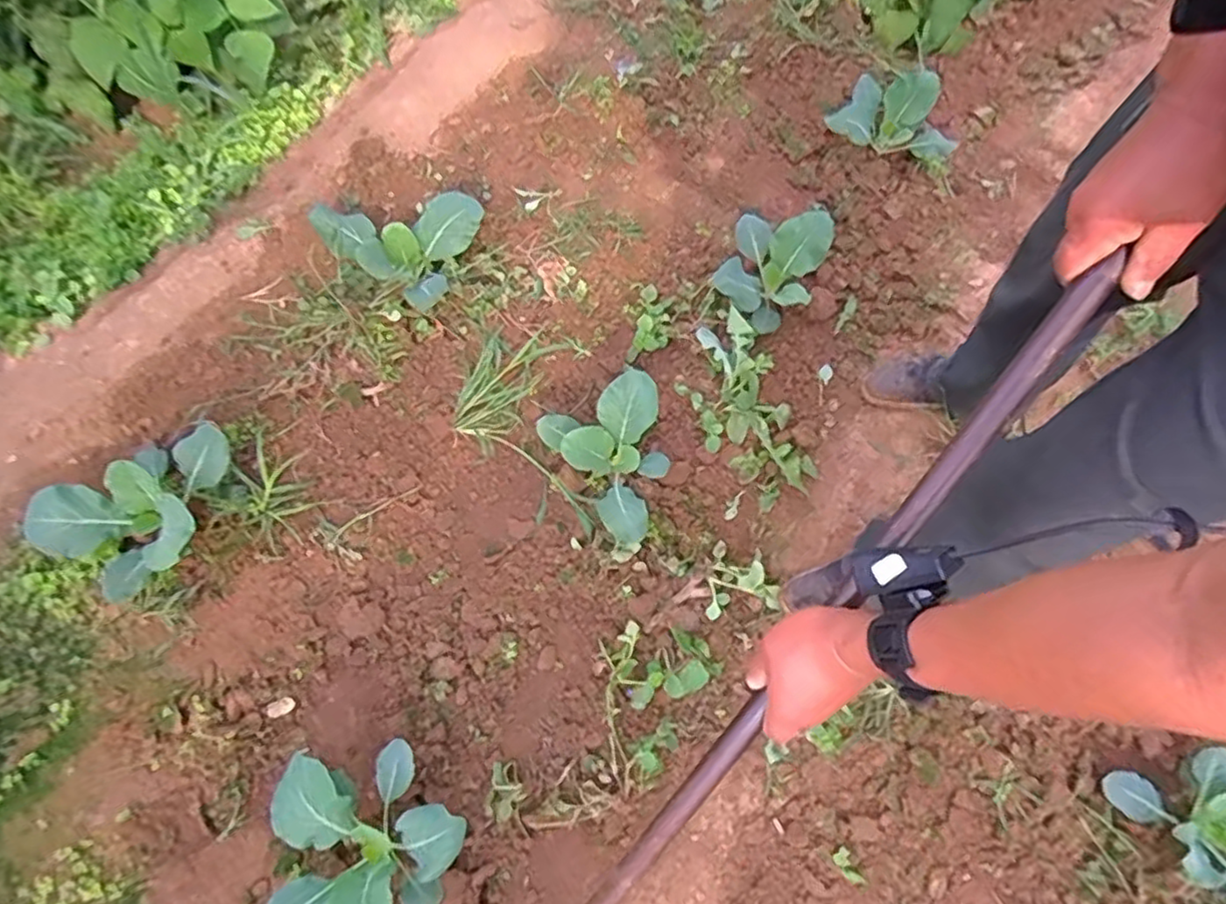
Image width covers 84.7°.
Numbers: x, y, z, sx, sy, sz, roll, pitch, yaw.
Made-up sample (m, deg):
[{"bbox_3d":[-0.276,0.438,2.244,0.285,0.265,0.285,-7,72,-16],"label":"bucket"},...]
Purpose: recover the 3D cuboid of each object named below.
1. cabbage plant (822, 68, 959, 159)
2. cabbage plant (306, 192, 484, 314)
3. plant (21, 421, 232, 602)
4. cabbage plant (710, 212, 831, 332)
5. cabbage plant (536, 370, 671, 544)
[{"bbox_3d":[0.630,-0.750,1.476,0.273,0.145,0.138,23,69,9],"label":"cabbage plant"},{"bbox_3d":[-0.432,-0.440,1.356,0.318,0.128,0.240,34,71,13],"label":"cabbage plant"},{"bbox_3d":[-0.774,0.087,1.126,0.247,0.121,0.304,33,70,13],"label":"plant"},{"bbox_3d":[0.311,-0.359,1.340,0.187,0.137,0.233,18,68,7],"label":"cabbage plant"},{"bbox_3d":[0.008,0.025,1.161,0.200,0.153,0.253,-21,68,-9],"label":"cabbage plant"}]

